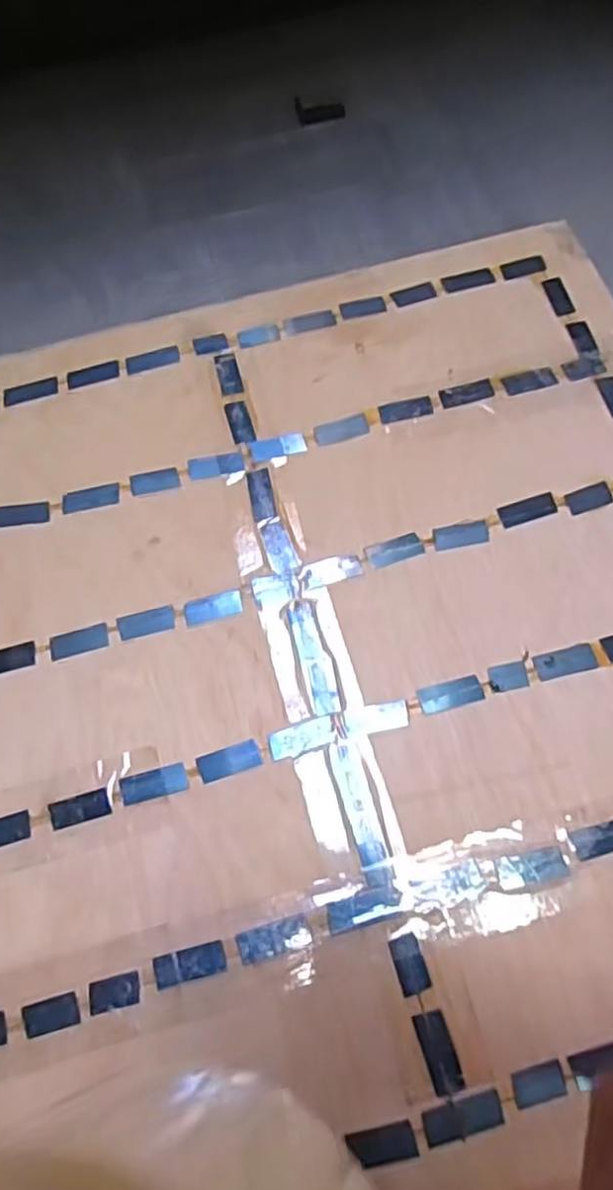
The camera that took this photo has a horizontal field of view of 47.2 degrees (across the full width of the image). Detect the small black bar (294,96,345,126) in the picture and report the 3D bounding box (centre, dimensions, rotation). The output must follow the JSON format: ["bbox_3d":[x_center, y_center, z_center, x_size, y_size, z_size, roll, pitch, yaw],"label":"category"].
[{"bbox_3d":[0.013,-0.454,0.656,0.045,0.011,0.025,-12,80,-3],"label":"small black bar"}]

